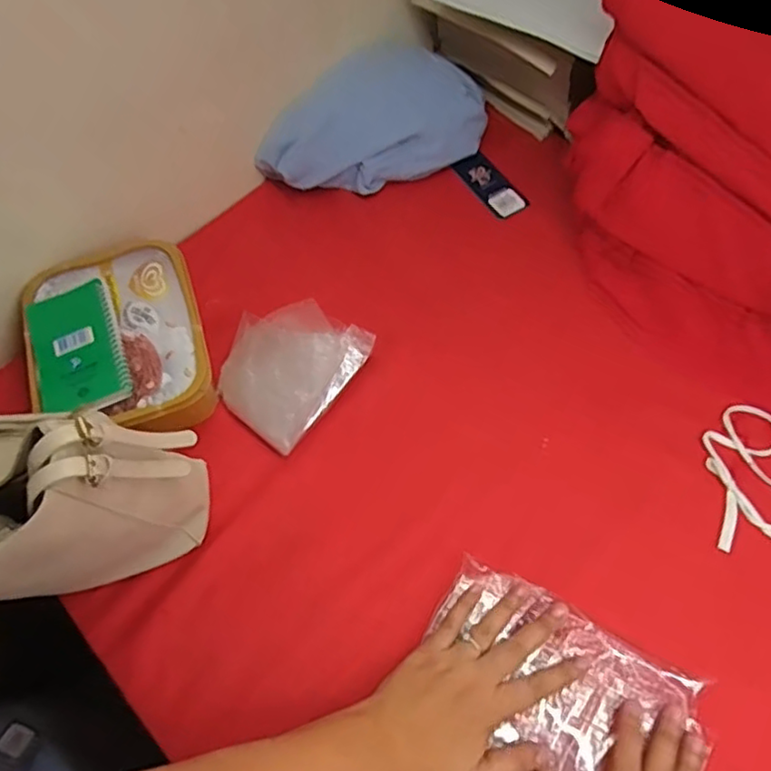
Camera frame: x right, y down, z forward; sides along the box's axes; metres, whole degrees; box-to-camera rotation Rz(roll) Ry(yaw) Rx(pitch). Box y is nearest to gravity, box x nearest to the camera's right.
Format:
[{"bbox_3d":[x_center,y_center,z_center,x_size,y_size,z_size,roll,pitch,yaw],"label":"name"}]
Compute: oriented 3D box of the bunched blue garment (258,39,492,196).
[{"bbox_3d":[-0.015,-0.319,0.766,0.283,0.093,0.136,-21,64,-7],"label":"bunched blue garment"}]

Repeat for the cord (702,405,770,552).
[{"bbox_3d":[0.345,0.083,0.590,0.081,0.012,0.138,2,63,4],"label":"cord"}]

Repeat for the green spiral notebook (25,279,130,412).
[{"bbox_3d":[-0.299,-0.036,0.608,0.081,0.010,0.149,-19,62,-11],"label":"green spiral notebook"}]

